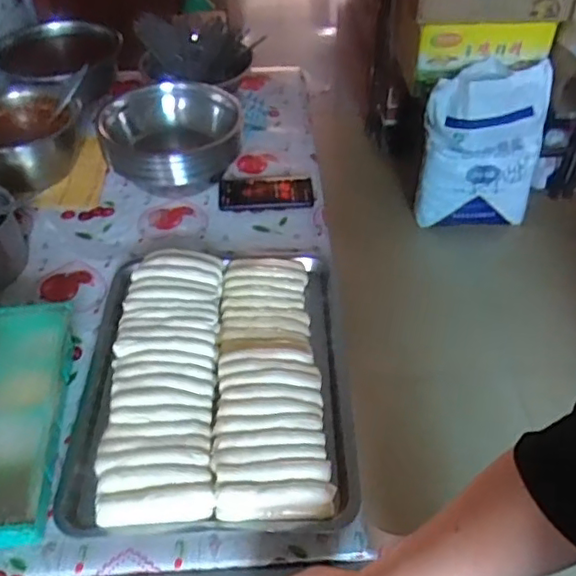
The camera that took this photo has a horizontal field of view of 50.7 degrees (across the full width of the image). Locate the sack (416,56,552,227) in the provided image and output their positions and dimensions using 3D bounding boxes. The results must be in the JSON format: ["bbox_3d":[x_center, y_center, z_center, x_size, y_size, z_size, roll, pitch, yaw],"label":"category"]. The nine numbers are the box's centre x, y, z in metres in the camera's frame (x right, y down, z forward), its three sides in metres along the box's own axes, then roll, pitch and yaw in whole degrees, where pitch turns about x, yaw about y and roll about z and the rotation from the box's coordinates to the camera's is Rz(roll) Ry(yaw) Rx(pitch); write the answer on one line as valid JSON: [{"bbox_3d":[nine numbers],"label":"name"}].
[{"bbox_3d":[0.590,-0.413,1.843,0.344,0.532,0.119,-3,47,-2],"label":"sack"}]

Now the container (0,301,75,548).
[{"bbox_3d":[-0.327,0.156,0.723,0.116,0.074,0.313,-6,47,-5],"label":"container"}]

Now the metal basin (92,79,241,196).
[{"bbox_3d":[-0.200,-0.261,1.093,0.223,0.141,0.222,0,47,0],"label":"metal basin"}]

